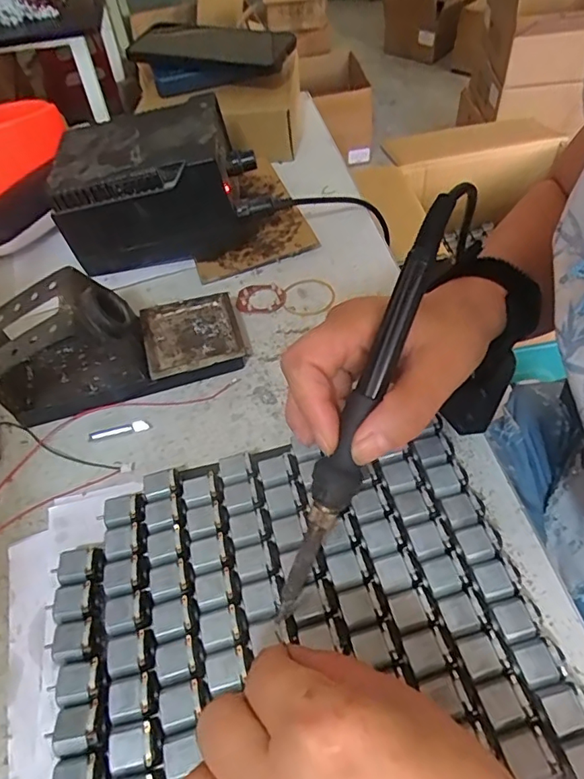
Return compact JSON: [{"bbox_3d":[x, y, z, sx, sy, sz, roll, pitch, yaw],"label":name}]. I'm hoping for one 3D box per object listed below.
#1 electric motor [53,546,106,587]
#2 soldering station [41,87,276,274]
[{"bbox_3d":[-0.119,0.100,0.291,0.029,0.014,0.019,-9,52,-2],"label":"electric motor"},{"bbox_3d":[-0.114,-0.175,0.452,0.162,0.096,0.108,-11,52,-3],"label":"soldering station"}]

